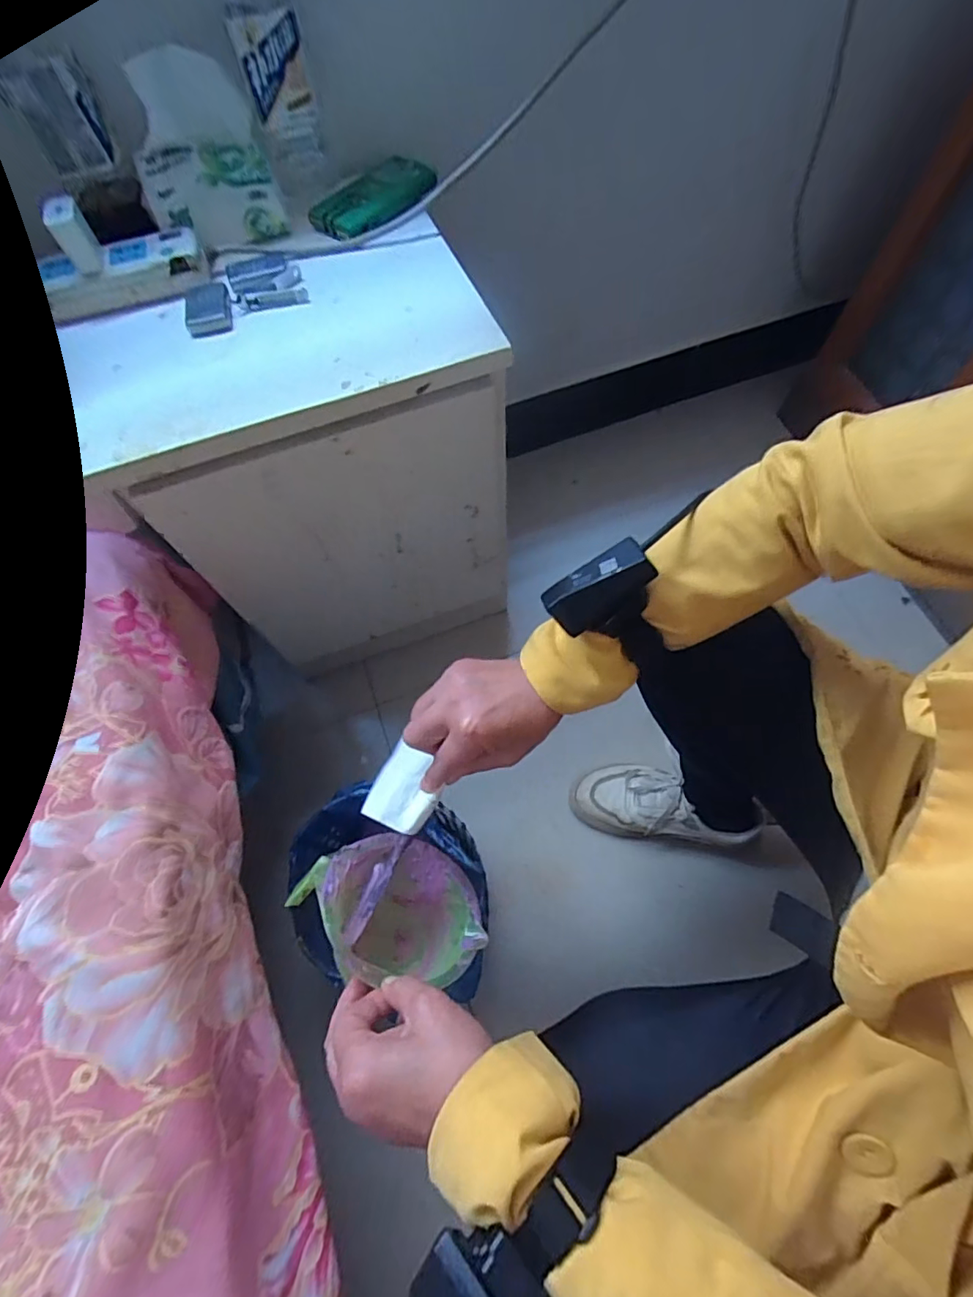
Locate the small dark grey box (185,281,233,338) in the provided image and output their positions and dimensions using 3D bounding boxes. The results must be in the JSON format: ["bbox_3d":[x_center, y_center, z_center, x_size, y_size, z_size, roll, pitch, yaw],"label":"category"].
[{"bbox_3d":[-0.256,-0.311,0.470,0.040,0.012,0.057,-14,65,-4],"label":"small dark grey box"}]

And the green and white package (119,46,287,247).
[{"bbox_3d":[-0.263,-0.446,0.474,0.118,0.118,0.072,-17,66,-5],"label":"green and white package"}]

